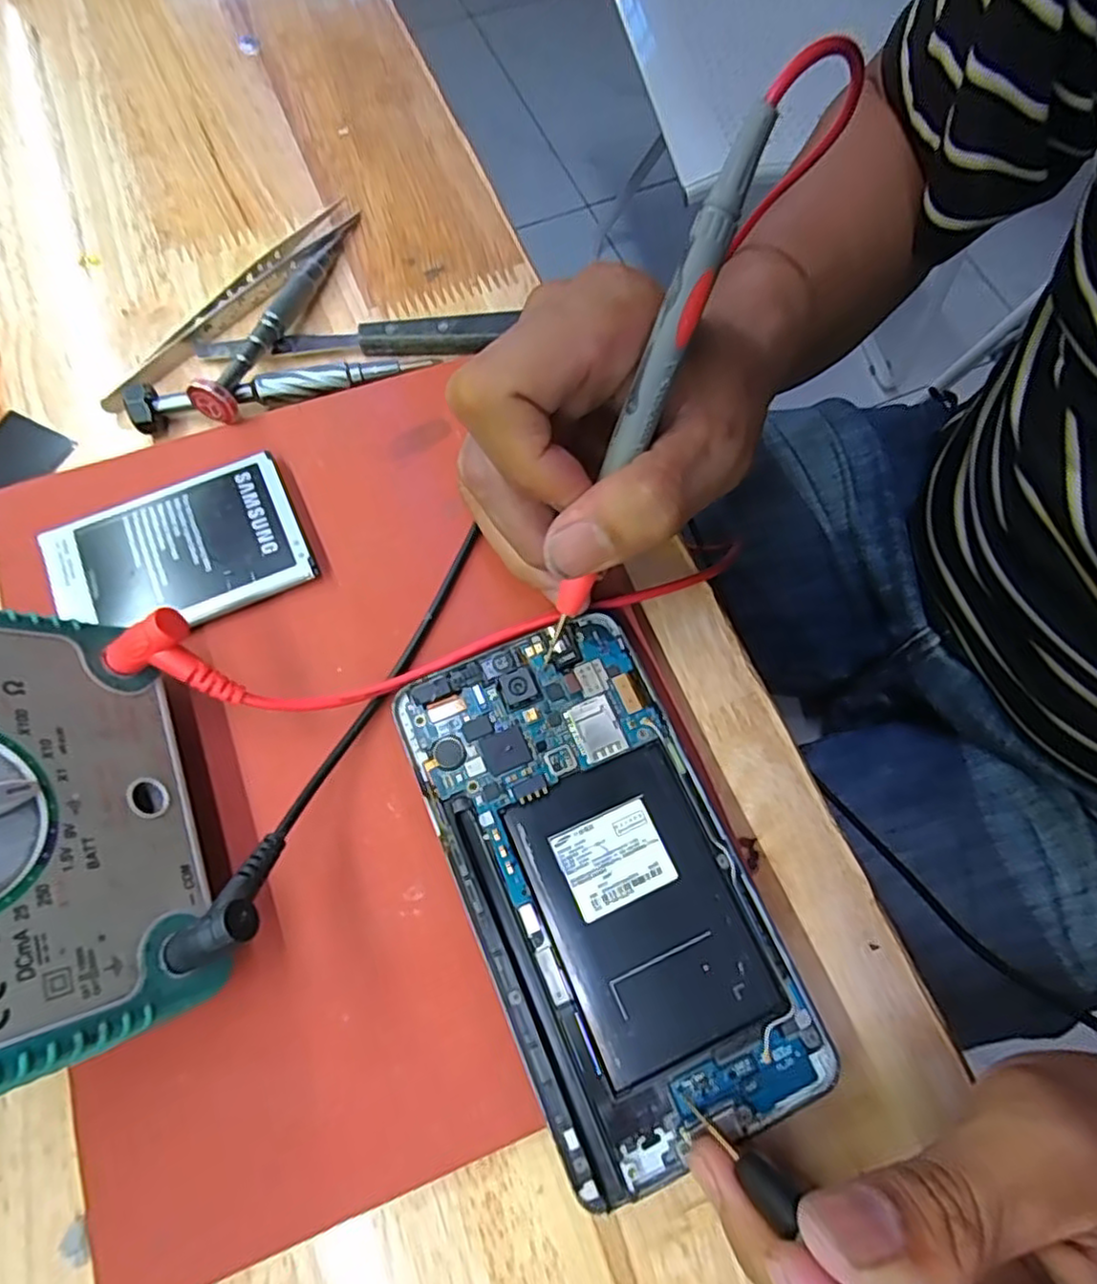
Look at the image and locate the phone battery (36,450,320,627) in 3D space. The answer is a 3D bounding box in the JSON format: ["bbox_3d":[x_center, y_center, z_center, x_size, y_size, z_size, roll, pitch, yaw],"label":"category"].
[{"bbox_3d":[-0.123,-0.029,0.223,0.079,0.009,0.051,-24,73,-11],"label":"phone battery"}]

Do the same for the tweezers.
[{"bbox_3d":[-0.123,-0.136,0.267,0.014,0.008,0.130,36,73,10],"label":"tweezers"}]

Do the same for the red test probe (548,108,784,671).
[{"bbox_3d":[0.024,-0.058,0.180,0.009,0.144,0.013,24,30,6],"label":"red test probe"}]

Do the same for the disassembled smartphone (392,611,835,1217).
[{"bbox_3d":[0.015,0.066,0.195,0.077,0.005,0.146,-22,73,-10],"label":"disassembled smartphone"}]

